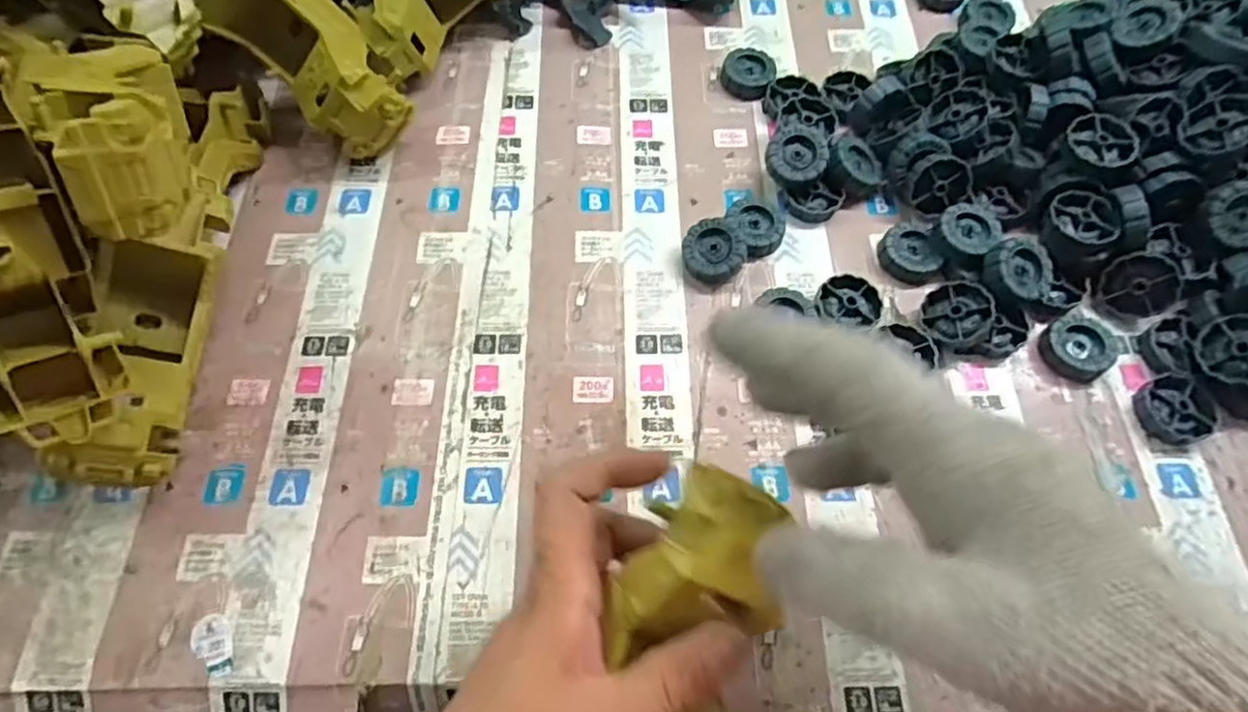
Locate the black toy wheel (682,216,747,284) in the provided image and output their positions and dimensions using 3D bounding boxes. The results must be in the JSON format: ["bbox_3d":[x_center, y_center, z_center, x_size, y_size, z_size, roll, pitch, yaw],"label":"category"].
[{"bbox_3d":[0.057,-0.065,0.419,0.039,0.020,0.039,0,65,0],"label":"black toy wheel"}]

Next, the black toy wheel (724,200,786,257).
[{"bbox_3d":[0.086,-0.084,0.435,0.034,0.018,0.038,-18,67,-8],"label":"black toy wheel"}]

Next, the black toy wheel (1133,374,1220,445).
[{"bbox_3d":[0.315,0.031,0.385,0.039,0.011,0.039,0,65,0],"label":"black toy wheel"}]

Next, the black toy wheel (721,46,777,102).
[{"bbox_3d":[0.091,-0.207,0.490,0.038,0.014,0.038,0,65,0],"label":"black toy wheel"}]

